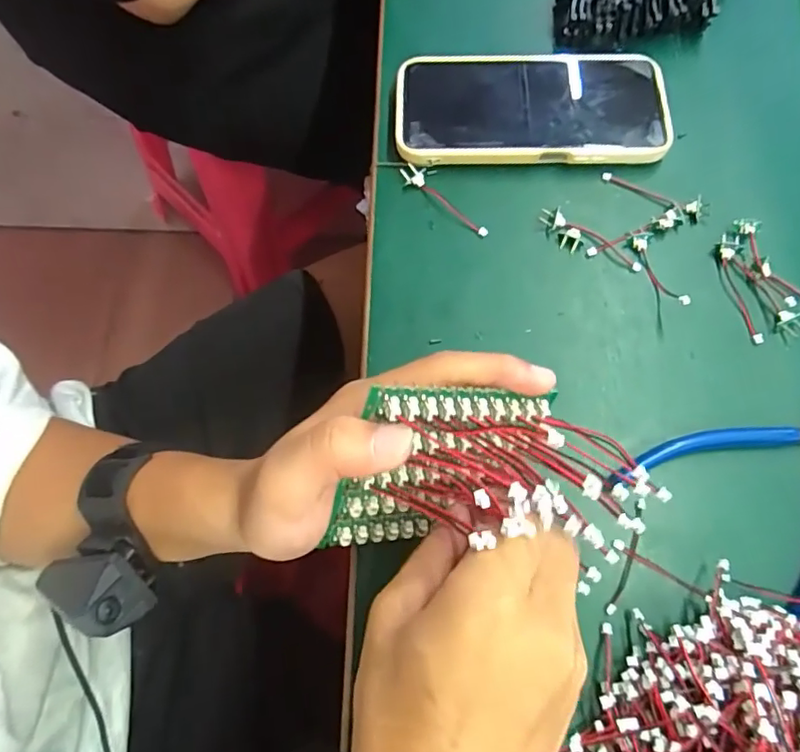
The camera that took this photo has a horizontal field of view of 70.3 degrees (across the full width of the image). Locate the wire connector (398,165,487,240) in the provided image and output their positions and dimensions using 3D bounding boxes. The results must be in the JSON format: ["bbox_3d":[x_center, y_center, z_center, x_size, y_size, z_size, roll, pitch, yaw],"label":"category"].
[{"bbox_3d":[0.030,-0.111,0.353,0.068,0.007,0.018,37,72,12],"label":"wire connector"}]

